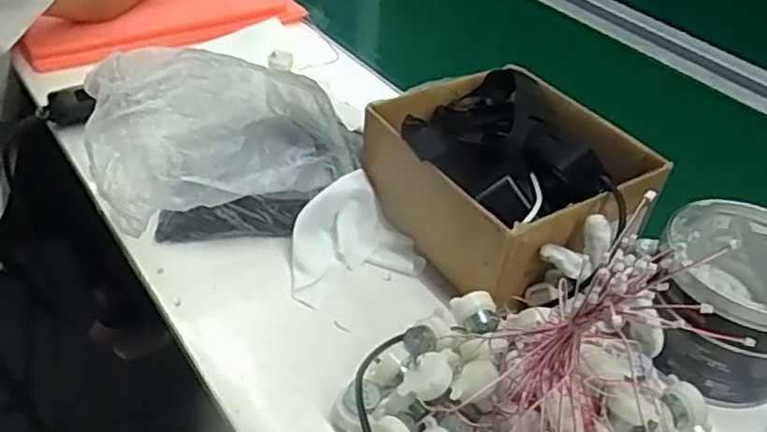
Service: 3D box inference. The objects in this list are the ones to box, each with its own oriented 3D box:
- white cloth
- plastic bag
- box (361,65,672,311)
[{"bbox_3d":[-0.034,0.019,0.587,0.112,0.049,0.094,-18,45,-29],"label":"white cloth"},{"bbox_3d":[-0.149,-0.069,0.626,0.229,0.113,0.168,-10,42,-21],"label":"plastic bag"},{"bbox_3d":[0.106,-0.026,0.605,0.184,0.127,0.209,-22,47,-32],"label":"box"}]

